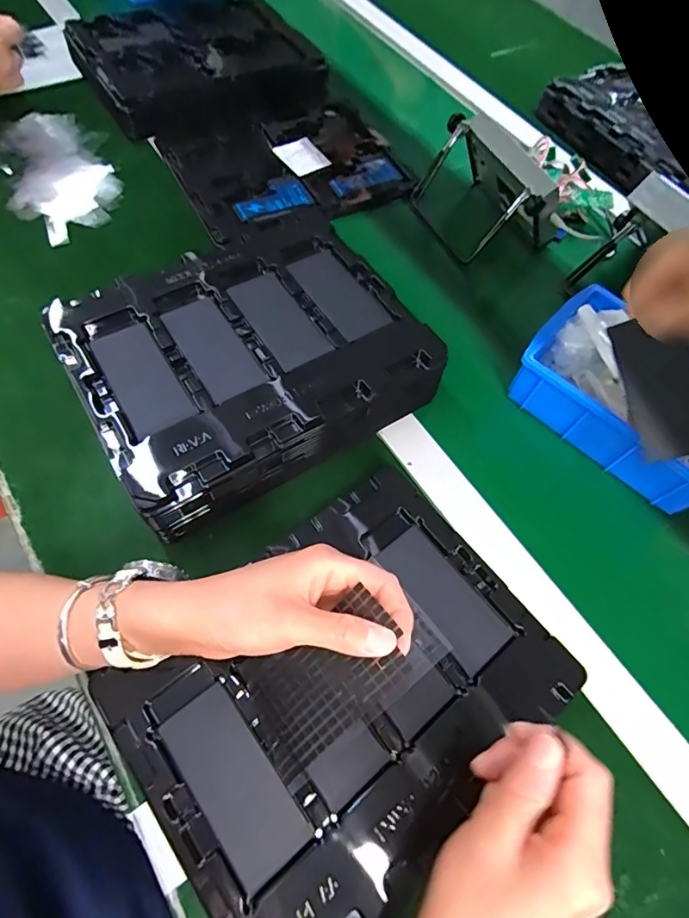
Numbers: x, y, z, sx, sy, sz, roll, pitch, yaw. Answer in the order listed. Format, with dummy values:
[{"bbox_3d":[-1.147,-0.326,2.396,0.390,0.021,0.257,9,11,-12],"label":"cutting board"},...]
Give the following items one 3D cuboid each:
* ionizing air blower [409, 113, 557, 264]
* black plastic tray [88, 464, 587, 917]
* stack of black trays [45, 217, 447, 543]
[{"bbox_3d":[0.167,-0.308,0.569,0.117,0.100,0.158,-22,67,-14],"label":"ionizing air blower"},{"bbox_3d":[0.000,0.156,0.338,0.272,0.024,0.215,-37,71,-19],"label":"black plastic tray"},{"bbox_3d":[-0.083,-0.091,0.435,0.269,0.073,0.212,-29,69,-17],"label":"stack of black trays"}]

